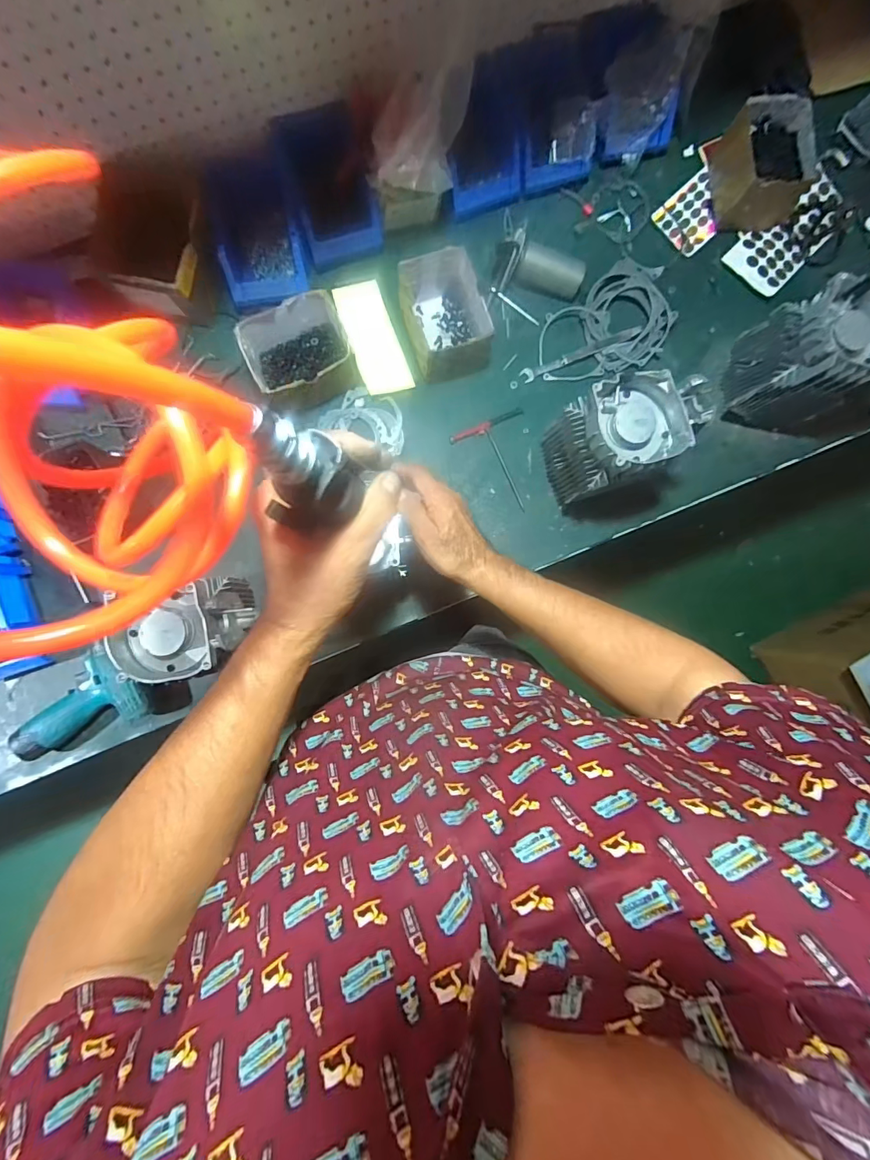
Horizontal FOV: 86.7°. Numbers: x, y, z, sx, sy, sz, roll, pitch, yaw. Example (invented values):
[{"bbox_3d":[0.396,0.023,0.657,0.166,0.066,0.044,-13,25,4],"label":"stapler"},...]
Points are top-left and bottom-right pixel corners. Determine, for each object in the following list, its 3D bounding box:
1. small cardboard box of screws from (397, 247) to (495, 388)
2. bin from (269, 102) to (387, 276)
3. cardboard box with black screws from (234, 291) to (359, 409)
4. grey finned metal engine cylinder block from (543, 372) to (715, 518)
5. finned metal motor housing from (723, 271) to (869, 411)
[{"bbox_3d":[0.014,-0.406,0.718,0.111,0.099,0.162,-22,91,-5],"label":"small cardboard box of screws"},{"bbox_3d":[-0.154,-0.580,0.682,0.126,0.121,0.144,-16,91,-5],"label":"bin"},{"bbox_3d":[-0.205,-0.341,0.705,0.155,0.099,0.132,-32,92,-5],"label":"cardboard box with black screws"},{"bbox_3d":[0.252,-0.198,0.662,0.132,0.200,0.122,-19,91,-5],"label":"grey finned metal engine cylinder block"},{"bbox_3d":[0.540,-0.319,0.680,0.132,0.206,0.118,13,88,-5],"label":"finned metal motor housing"}]

